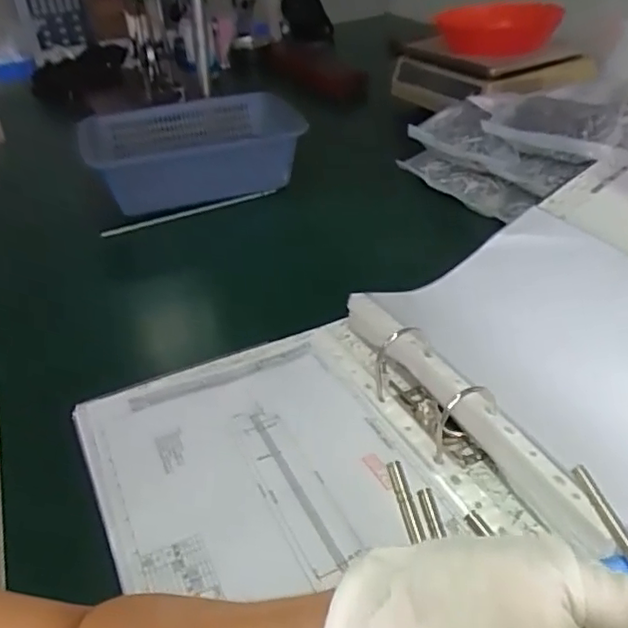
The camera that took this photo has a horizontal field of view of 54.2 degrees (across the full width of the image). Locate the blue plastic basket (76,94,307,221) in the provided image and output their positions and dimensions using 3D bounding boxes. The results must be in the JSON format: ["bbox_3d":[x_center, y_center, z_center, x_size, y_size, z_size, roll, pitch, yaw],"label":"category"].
[{"bbox_3d":[-0.164,-0.230,0.872,0.291,0.094,0.182,-12,36,-10],"label":"blue plastic basket"}]

